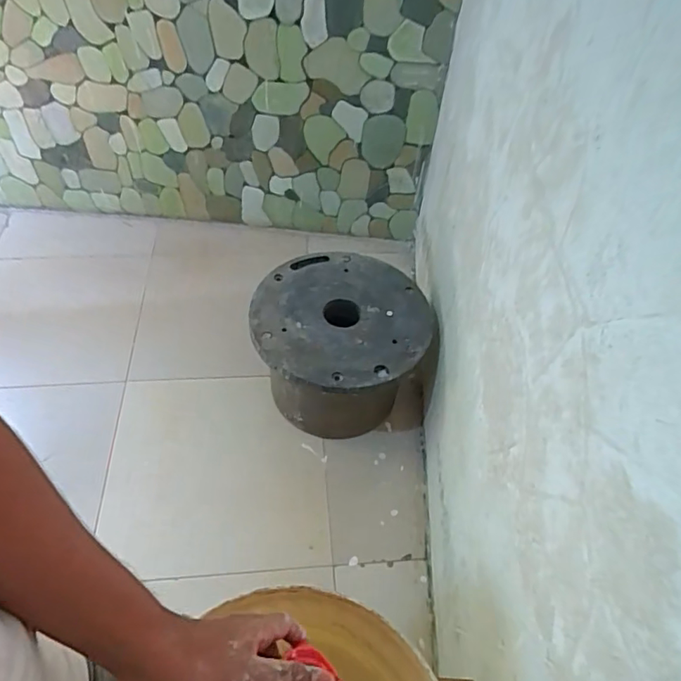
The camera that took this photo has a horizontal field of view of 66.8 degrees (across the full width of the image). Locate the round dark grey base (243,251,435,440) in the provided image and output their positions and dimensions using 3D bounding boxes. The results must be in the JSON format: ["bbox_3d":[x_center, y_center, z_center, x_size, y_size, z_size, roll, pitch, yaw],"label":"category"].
[{"bbox_3d":[-0.005,0.018,1.513,0.460,0.319,0.477,2,50,-3],"label":"round dark grey base"}]

